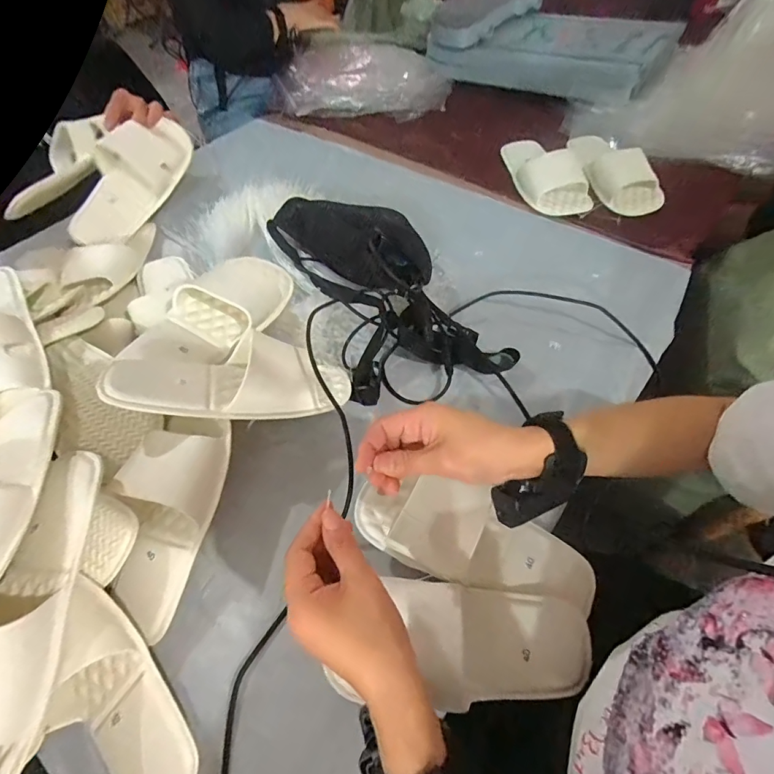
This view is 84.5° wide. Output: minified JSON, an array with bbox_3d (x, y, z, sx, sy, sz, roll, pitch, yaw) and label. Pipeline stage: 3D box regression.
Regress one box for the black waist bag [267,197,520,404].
[{"bbox_3d":[-0.016,-0.156,0.603,0.203,0.077,0.407,-23,58,-10],"label":"black waist bag"}]

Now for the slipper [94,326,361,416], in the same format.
[{"bbox_3d":[-0.160,-0.010,0.465,0.253,0.057,0.103,-2,54,-22],"label":"slipper"}]

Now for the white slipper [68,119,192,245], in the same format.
[{"bbox_3d":[-0.442,-0.361,0.739,0.073,0.114,0.285,11,72,55],"label":"white slipper"}]

